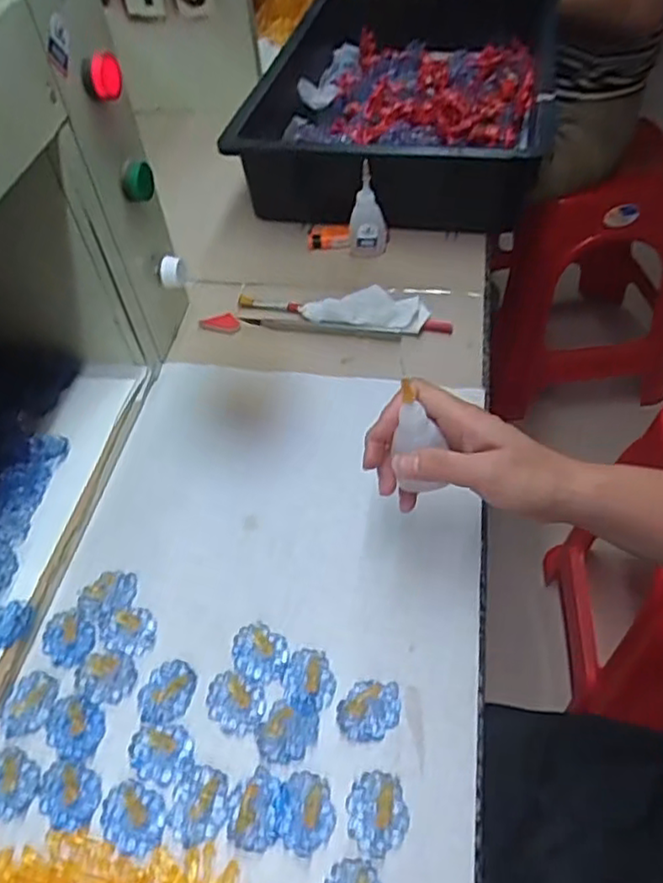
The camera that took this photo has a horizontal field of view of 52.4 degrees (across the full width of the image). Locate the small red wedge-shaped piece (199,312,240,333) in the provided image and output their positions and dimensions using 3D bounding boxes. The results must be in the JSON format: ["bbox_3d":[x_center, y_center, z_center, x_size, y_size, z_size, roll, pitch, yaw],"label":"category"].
[{"bbox_3d":[-0.101,-0.110,0.616,0.036,0.011,0.019,3,49,4],"label":"small red wedge-shaped piece"}]

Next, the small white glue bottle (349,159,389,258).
[{"bbox_3d":[0.036,-0.219,0.643,0.038,0.097,0.027,-4,49,2],"label":"small white glue bottle"}]

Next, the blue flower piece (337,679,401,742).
[{"bbox_3d":[0.021,0.152,0.382,0.033,0.004,0.034,-3,49,3],"label":"blue flower piece"}]

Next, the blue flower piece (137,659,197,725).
[{"bbox_3d":[-0.098,0.147,0.398,0.032,0.005,0.037,10,51,13],"label":"blue flower piece"}]

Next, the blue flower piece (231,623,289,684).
[{"bbox_3d":[-0.044,0.128,0.409,0.034,0.004,0.033,-3,49,3],"label":"blue flower piece"}]

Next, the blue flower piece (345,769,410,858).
[{"bbox_3d":[0.023,0.191,0.347,0.030,0.004,0.037,-6,49,1],"label":"blue flower piece"}]

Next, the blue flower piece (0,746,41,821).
[{"bbox_3d":[-0.179,0.189,0.373,0.034,0.005,0.031,-3,49,3],"label":"blue flower piece"}]

